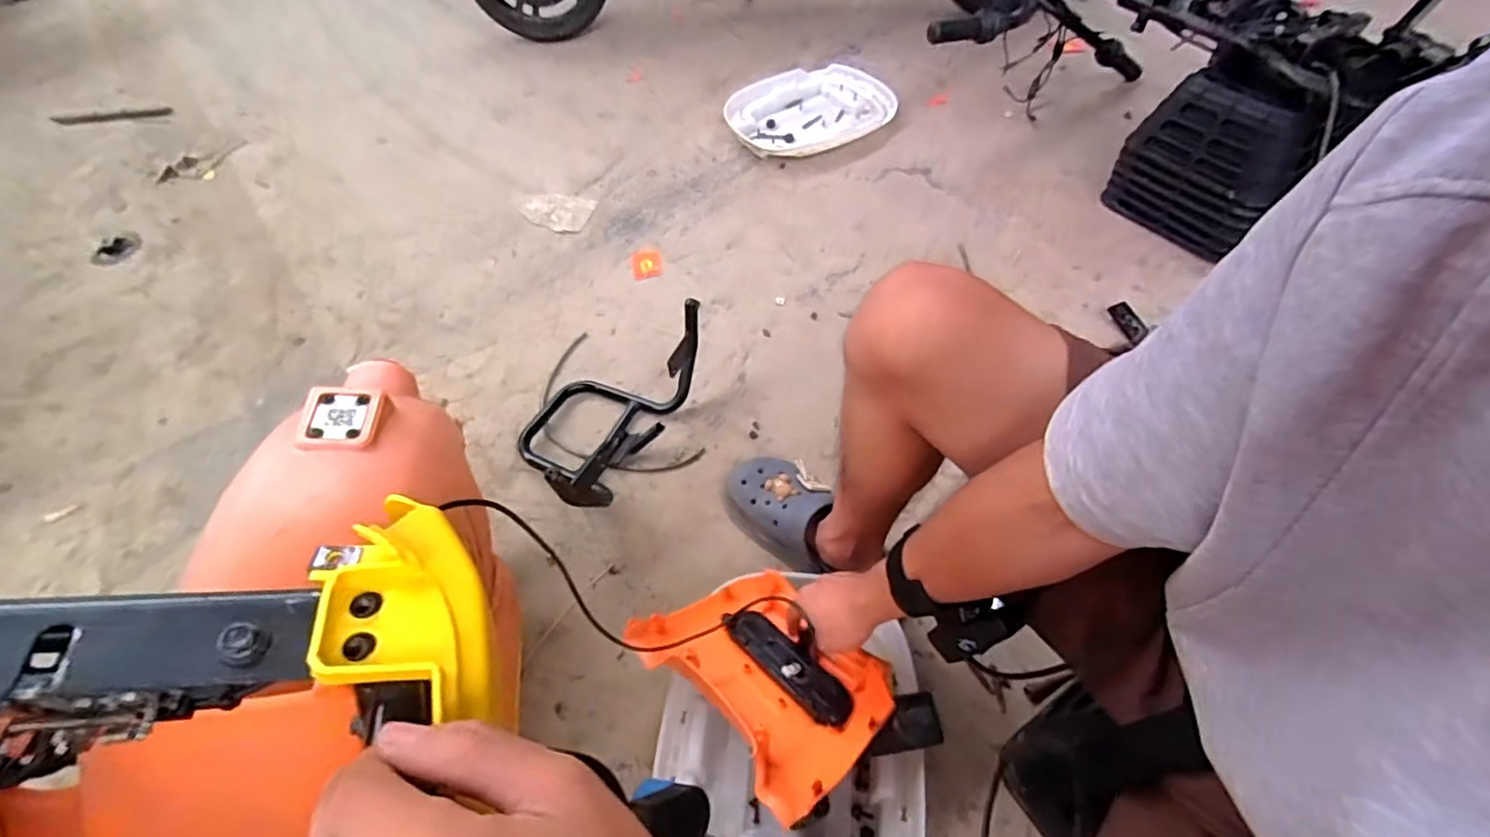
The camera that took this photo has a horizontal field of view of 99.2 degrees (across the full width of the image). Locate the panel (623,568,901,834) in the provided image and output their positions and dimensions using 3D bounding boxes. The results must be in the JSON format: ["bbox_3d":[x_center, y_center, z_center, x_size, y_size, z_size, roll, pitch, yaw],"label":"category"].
[{"bbox_3d":[0.022,0.254,0.642,0.173,0.057,0.241,-24,43,-35],"label":"panel"}]

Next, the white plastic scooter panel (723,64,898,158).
[{"bbox_3d":[0.145,-0.671,1.379,0.369,0.047,0.272,-33,60,-18],"label":"white plastic scooter panel"}]

